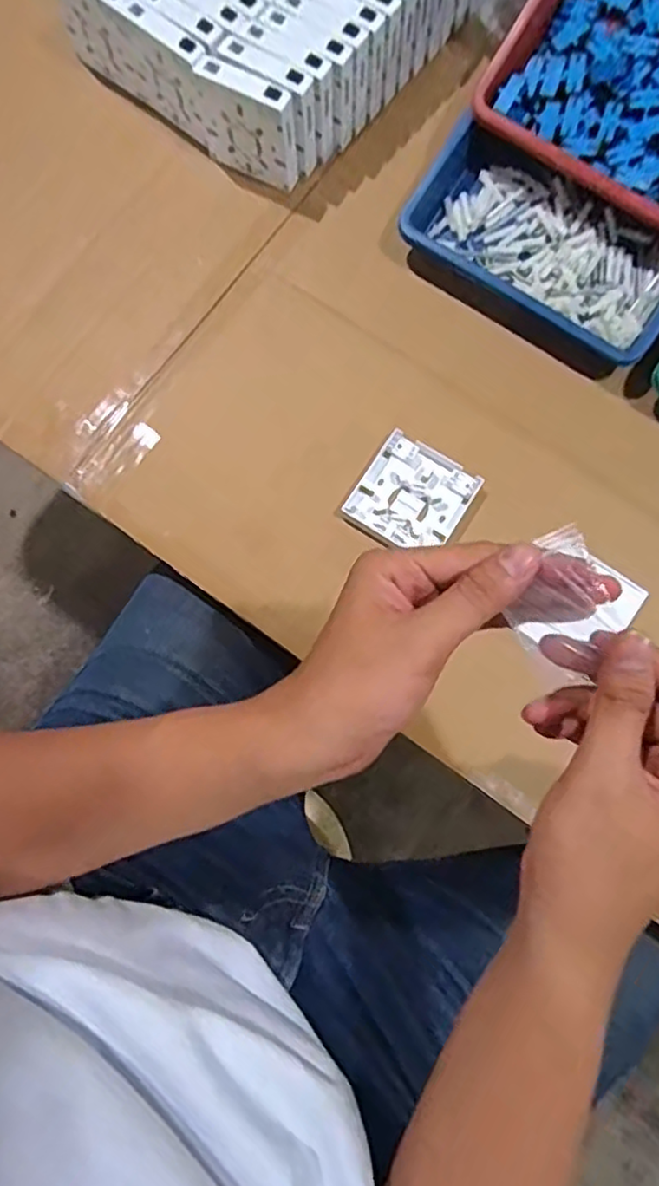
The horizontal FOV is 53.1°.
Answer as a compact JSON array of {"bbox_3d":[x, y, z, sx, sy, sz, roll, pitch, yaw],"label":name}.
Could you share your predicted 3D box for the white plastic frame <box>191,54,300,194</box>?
[{"bbox_3d":[-0.072,-0.407,0.577,0.090,0.082,0.023,31,81,7],"label":"white plastic frame"}]

